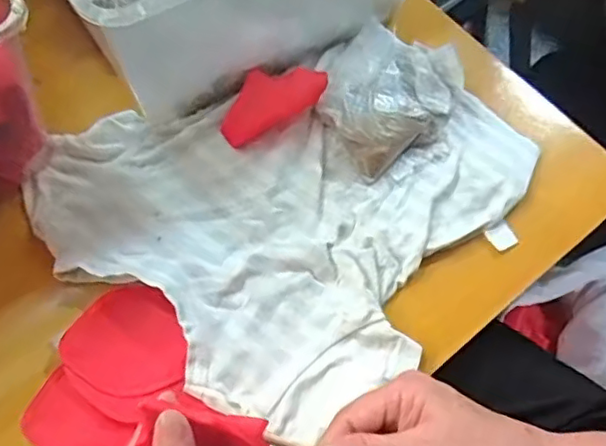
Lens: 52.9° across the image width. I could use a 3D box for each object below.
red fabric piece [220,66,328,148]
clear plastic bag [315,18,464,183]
[{"bbox_3d":[-0.025,-0.097,0.476,0.089,0.025,0.040,-33,69,-5],"label":"red fabric piece"},{"bbox_3d":[0.070,-0.096,0.481,0.109,0.025,0.127,3,63,-3],"label":"clear plastic bag"}]

